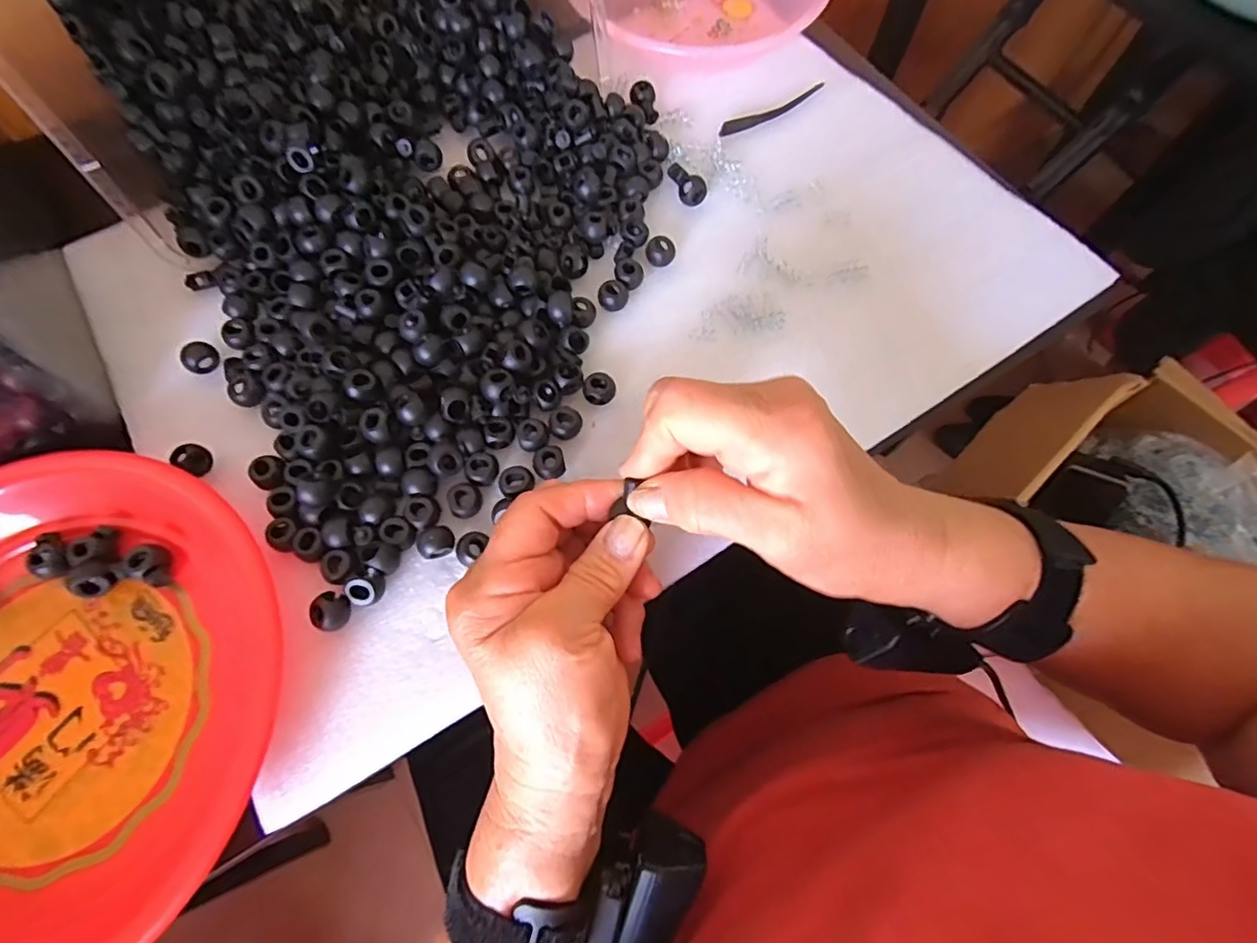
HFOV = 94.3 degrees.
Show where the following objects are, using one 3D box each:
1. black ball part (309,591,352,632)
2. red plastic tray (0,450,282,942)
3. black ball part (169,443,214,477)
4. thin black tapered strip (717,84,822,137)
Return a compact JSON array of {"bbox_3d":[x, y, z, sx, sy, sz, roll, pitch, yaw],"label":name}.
[{"bbox_3d":[-0.139,0.066,0.272,0.016,0.012,0.017,0,69,-1],"label":"black ball part"},{"bbox_3d":[-0.268,0.104,0.257,0.233,0.032,0.227,14,69,4],"label":"red plastic tray"},{"bbox_3d":[-0.222,-0.006,0.299,0.015,0.012,0.015,0,69,-1],"label":"black ball part"},{"bbox_3d":[0.102,-0.252,0.407,0.087,0.004,0.012,-26,72,-11],"label":"thin black tapered strip"}]

